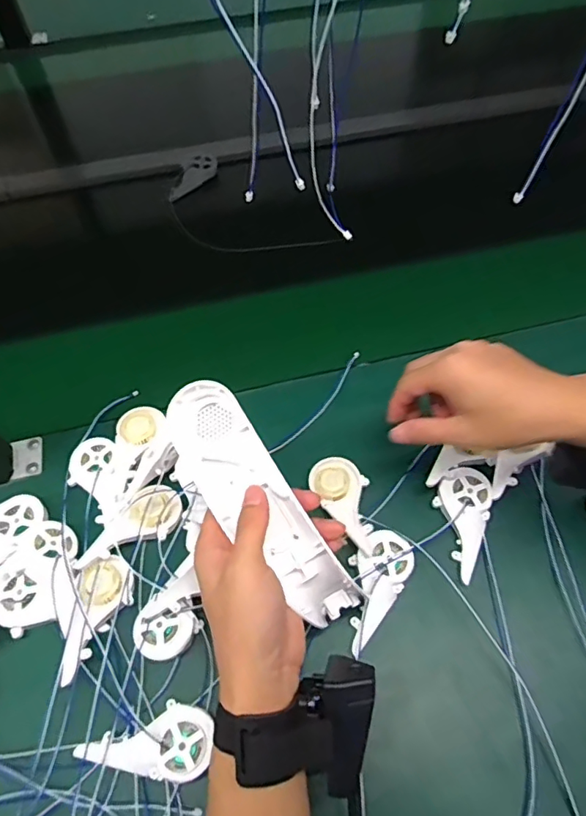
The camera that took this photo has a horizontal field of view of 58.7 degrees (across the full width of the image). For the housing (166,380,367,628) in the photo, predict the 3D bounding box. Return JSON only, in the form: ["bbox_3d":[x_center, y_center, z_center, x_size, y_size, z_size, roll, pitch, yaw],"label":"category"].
[{"bbox_3d":[-0.021,0.069,0.357,0.050,0.047,0.192,-35,90,-22],"label":"housing"}]

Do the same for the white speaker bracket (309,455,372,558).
[{"bbox_3d":[0.051,0.079,0.443,0.045,0.014,0.088,-31,62,-15],"label":"white speaker bracket"}]

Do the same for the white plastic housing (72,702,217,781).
[{"bbox_3d":[-0.097,0.224,0.357,0.088,0.014,0.045,10,59,8],"label":"white plastic housing"}]

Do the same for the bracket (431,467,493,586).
[{"bbox_3d":[0.143,0.095,0.435,0.044,0.012,0.092,2,69,6],"label":"bracket"}]

